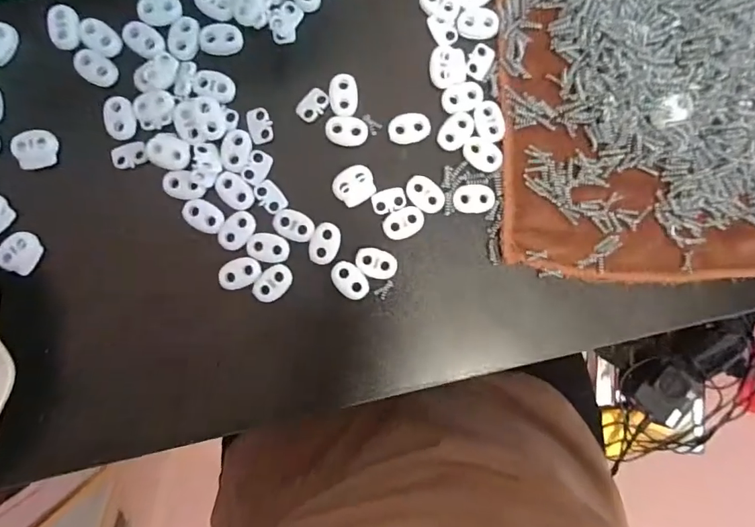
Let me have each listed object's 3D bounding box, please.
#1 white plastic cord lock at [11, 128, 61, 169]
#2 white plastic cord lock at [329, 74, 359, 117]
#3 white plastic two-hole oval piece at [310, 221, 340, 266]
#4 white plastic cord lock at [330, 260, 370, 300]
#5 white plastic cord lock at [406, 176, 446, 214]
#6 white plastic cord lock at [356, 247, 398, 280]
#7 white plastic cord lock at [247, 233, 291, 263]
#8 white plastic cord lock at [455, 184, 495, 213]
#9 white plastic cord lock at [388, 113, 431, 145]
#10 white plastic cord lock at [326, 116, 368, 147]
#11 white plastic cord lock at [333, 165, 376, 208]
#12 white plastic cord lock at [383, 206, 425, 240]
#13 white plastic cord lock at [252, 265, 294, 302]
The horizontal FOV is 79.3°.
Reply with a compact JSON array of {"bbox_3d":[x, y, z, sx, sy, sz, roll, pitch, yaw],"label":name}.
[{"bbox_3d":[-0.180,-0.060,0.239,0.019,0.007,0.018,-9,91,-1],"label":"white plastic cord lock"},{"bbox_3d":[-0.018,-0.091,0.246,0.015,0.005,0.022,-2,91,-1],"label":"white plastic cord lock"},{"bbox_3d":[-0.028,-0.011,0.246,0.015,0.004,0.022,20,90,-1],"label":"white plastic two-hole oval piece"},{"bbox_3d":[-0.015,0.009,0.246,0.015,0.004,0.023,-43,91,0],"label":"white plastic cord lock"},{"bbox_3d":[0.026,-0.038,0.247,0.023,0.004,0.016,39,90,-1],"label":"white plastic cord lock"},{"bbox_3d":[-0.001,0.000,0.247,0.022,0.004,0.015,13,90,-1],"label":"white plastic cord lock"},{"bbox_3d":[-0.059,-0.008,0.245,0.022,0.004,0.015,3,91,-1],"label":"white plastic cord lock"},{"bbox_3d":[0.054,-0.035,0.248,0.023,0.004,0.016,-1,91,-1],"label":"white plastic cord lock"},{"bbox_3d":[0.018,-0.074,0.248,0.023,0.004,0.016,0,91,-1],"label":"white plastic cord lock"},{"bbox_3d":[-0.017,-0.072,0.246,0.022,0.004,0.016,0,91,-1],"label":"white plastic cord lock"},{"bbox_3d":[-0.012,-0.042,0.246,0.023,0.004,0.019,-31,91,-1],"label":"white plastic cord lock"},{"bbox_3d":[0.015,-0.023,0.247,0.022,0.004,0.015,-25,91,-1],"label":"white plastic cord lock"},{"bbox_3d":[-0.056,0.011,0.244,0.023,0.004,0.015,-44,91,0],"label":"white plastic cord lock"}]

